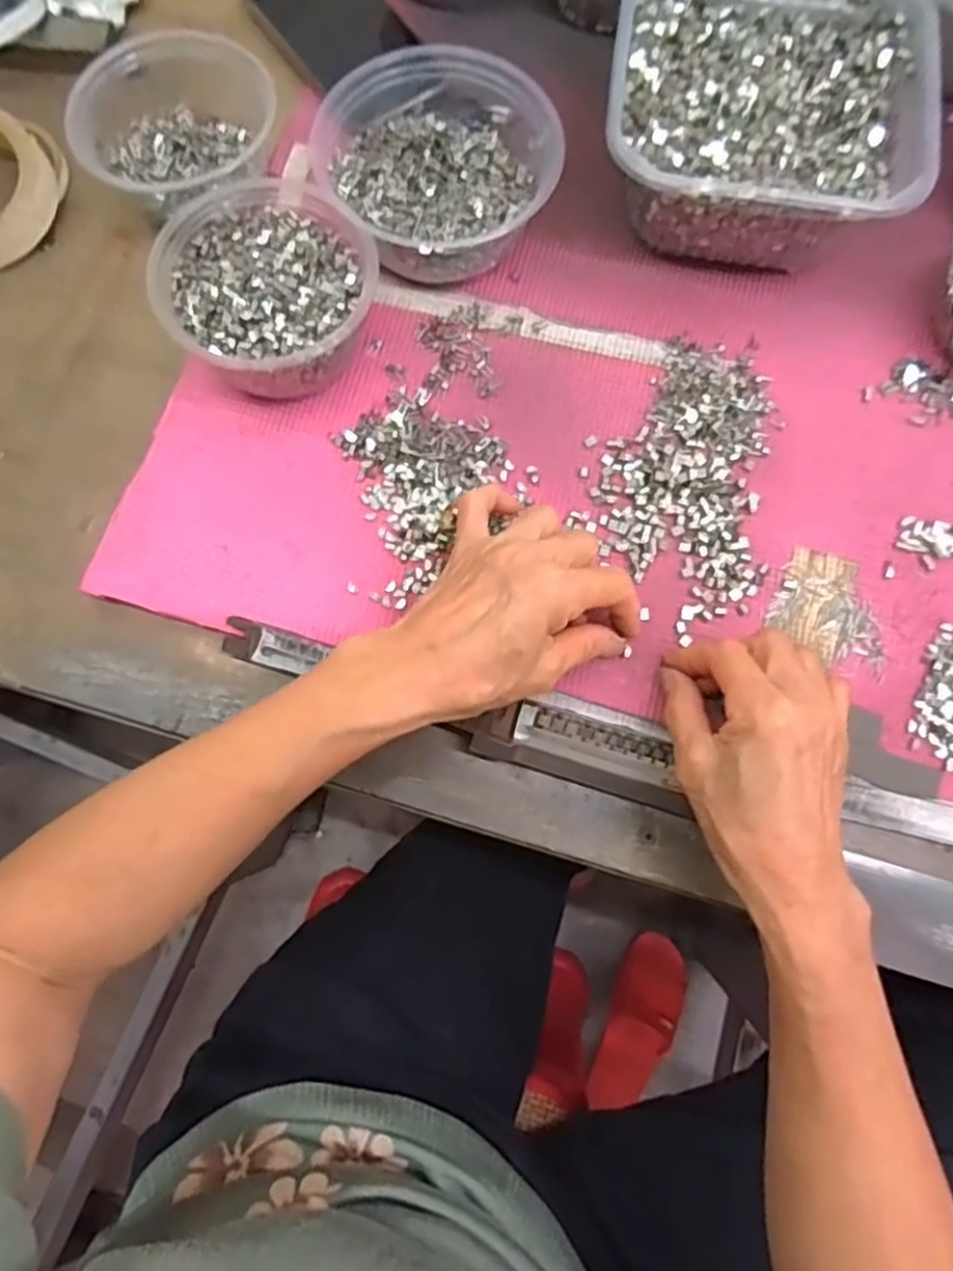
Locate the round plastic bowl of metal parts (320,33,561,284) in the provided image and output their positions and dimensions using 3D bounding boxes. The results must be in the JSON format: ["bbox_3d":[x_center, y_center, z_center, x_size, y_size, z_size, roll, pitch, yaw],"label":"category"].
[{"bbox_3d":[-0.022,-0.281,0.430,0.131,0.055,0.137,0,75,-1],"label":"round plastic bowl of metal parts"}]

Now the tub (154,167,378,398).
[{"bbox_3d":[-0.117,-0.192,0.408,0.116,0.057,0.131,-38,79,-10],"label":"tub"}]

